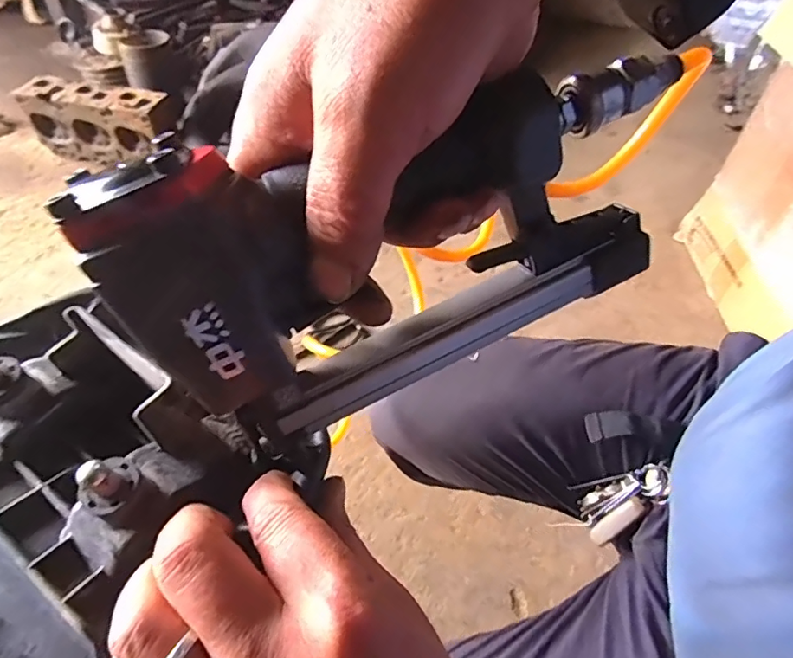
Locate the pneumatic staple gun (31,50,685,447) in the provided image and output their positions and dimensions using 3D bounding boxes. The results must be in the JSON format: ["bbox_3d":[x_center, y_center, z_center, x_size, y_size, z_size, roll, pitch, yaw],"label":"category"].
[{"bbox_3d":[0.004,-0.037,0.207,0.206,0.119,0.048,-26,39,-13],"label":"pneumatic staple gun"}]

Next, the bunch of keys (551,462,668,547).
[{"bbox_3d":[0.199,0.163,0.473,0.025,0.117,0.050,22,34,-42],"label":"bunch of keys"}]

